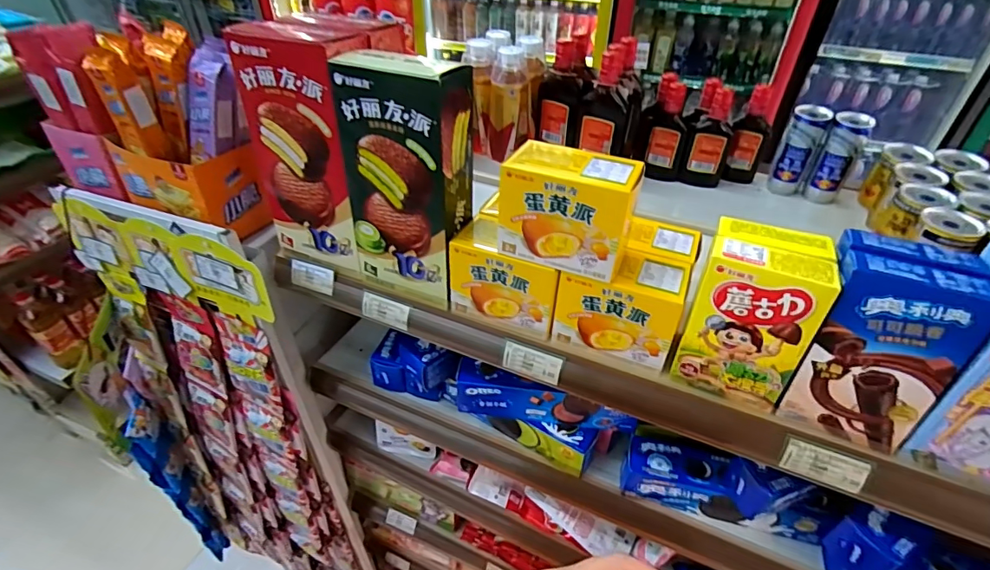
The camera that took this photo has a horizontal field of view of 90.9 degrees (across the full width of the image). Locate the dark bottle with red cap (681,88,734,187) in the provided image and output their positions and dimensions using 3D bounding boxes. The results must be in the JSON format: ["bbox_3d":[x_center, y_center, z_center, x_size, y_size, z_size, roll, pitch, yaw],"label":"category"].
[{"bbox_3d":[0.347,-0.235,0.786,0.064,0.151,0.036,19,43,20],"label":"dark bottle with red cap"}]

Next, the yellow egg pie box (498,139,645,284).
[{"bbox_3d":[0.062,-0.064,0.427,0.115,0.092,0.065,16,42,17],"label":"yellow egg pie box"}]

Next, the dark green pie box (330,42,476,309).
[{"bbox_3d":[-0.084,-0.099,0.470,0.116,0.216,0.068,17,42,18],"label":"dark green pie box"}]

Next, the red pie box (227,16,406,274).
[{"bbox_3d":[-0.178,-0.150,0.524,0.121,0.233,0.128,15,42,16],"label":"red pie box"}]

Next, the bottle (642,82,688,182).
[{"bbox_3d":[0.285,-0.249,0.805,0.062,0.150,0.042,15,42,16],"label":"bottle"}]

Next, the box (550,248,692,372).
[{"bbox_3d":[0.117,0.017,0.456,0.106,0.082,0.061,16,42,17],"label":"box"}]

